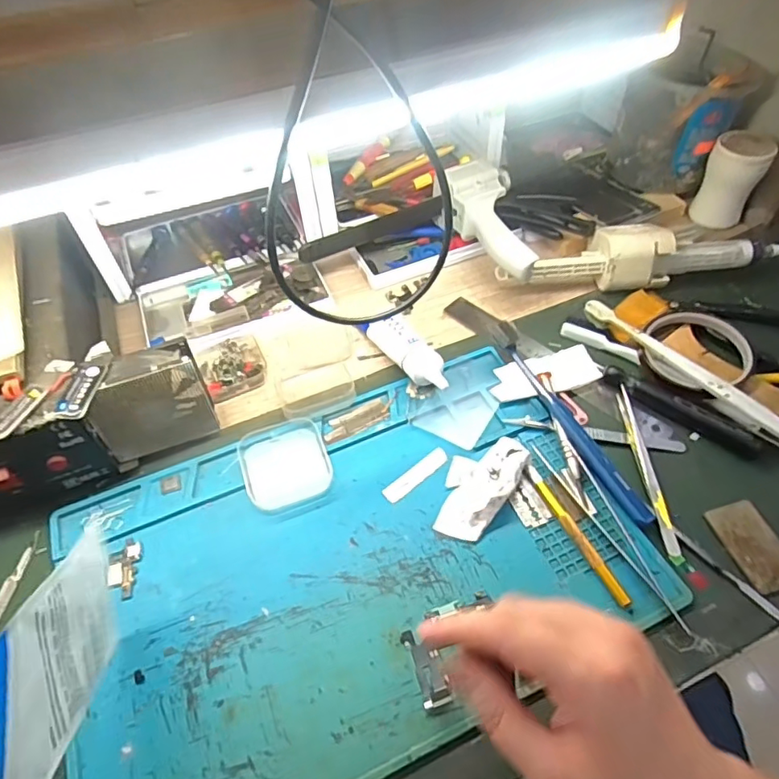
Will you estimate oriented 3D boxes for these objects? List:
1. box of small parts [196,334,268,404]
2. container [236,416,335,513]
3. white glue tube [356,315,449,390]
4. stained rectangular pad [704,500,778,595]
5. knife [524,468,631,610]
[{"bbox_3d":[-0.142,-0.025,0.495,0.056,0.019,0.062,-20,54,-12],"label":"box of small parts"},{"bbox_3d":[-0.080,0.056,0.423,0.064,0.015,0.071,-18,54,-11],"label":"container"},{"bbox_3d":[0.015,-0.034,0.480,0.032,0.028,0.114,-26,56,-16],"label":"white glue tube"},{"bbox_3d":[0.249,0.105,0.373,0.037,0.005,0.060,-13,53,-8],"label":"stained rectangular pad"},{"bbox_3d":[0.130,0.098,0.381,0.010,0.007,0.113,-21,55,-13],"label":"knife"}]

